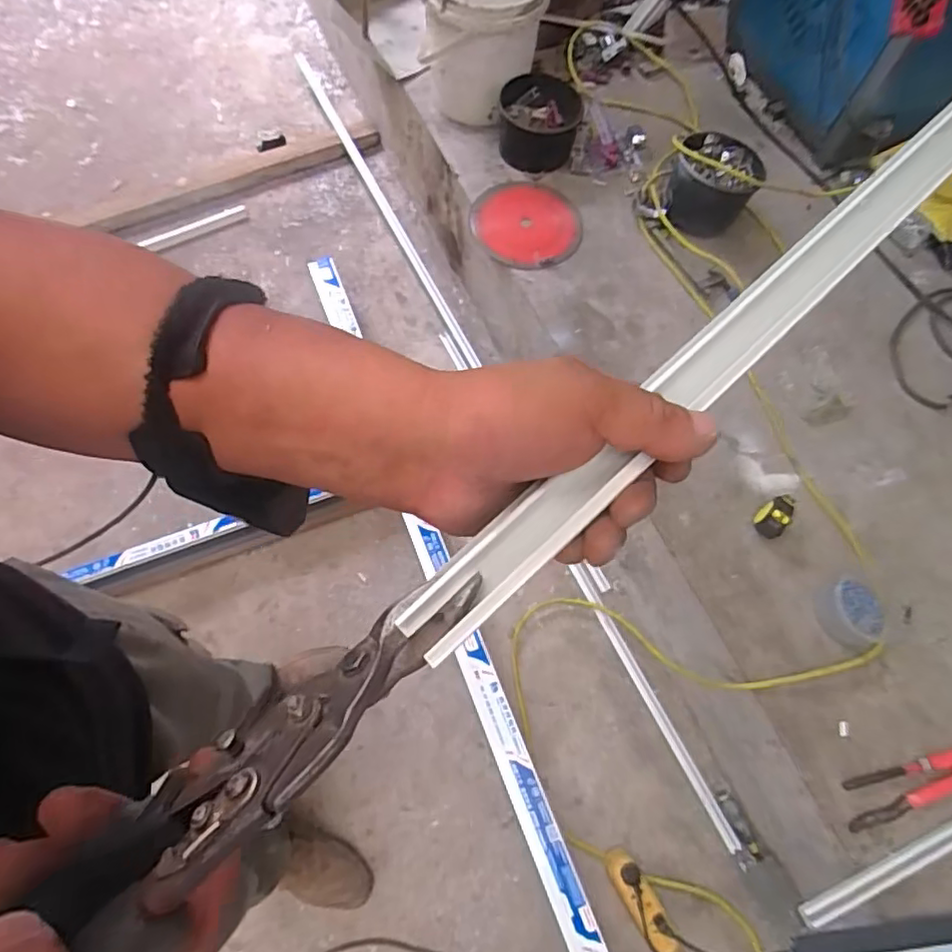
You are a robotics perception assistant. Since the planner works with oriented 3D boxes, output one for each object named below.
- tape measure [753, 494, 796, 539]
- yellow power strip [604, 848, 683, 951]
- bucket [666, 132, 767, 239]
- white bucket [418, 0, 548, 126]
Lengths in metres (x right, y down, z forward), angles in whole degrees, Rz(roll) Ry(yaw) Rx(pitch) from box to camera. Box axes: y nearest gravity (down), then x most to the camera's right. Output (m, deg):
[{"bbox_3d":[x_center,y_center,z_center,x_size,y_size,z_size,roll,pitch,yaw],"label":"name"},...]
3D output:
[{"bbox_3d":[0.460,0.061,0.940,0.067,0.048,0.052,-39,74,-17],"label":"tape measure"},{"bbox_3d":[0.265,0.686,0.982,0.046,0.030,0.166,-27,71,-13],"label":"yellow power strip"},{"bbox_3d":[0.445,-0.548,1.165,0.153,0.111,0.149,1,67,-3],"label":"bucket"},{"bbox_3d":[0.013,-0.916,1.269,0.236,0.255,0.239,4,67,-1],"label":"white bucket"}]

